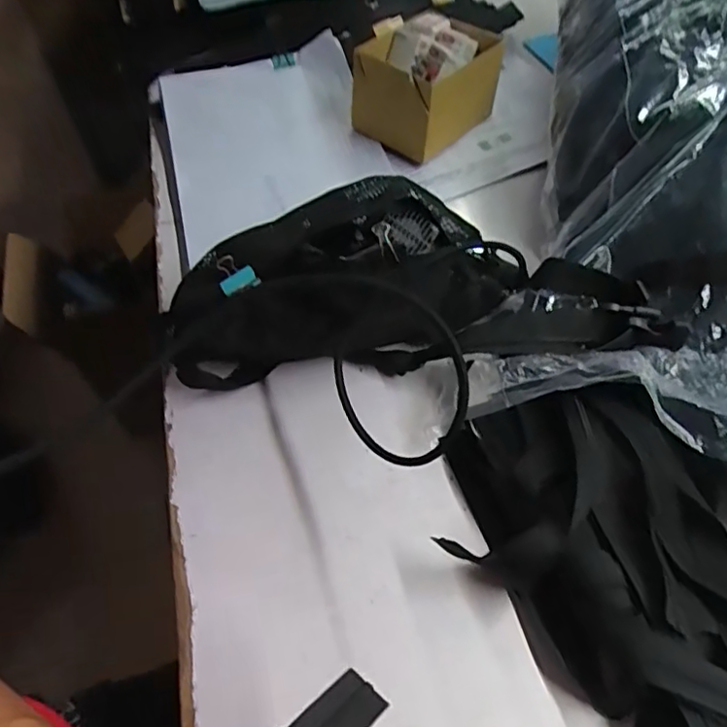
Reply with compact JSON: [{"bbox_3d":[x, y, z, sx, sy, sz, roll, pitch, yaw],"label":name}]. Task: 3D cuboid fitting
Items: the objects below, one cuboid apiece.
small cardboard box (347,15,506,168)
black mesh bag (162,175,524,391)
[{"bbox_3d":[0.070,-0.295,0.630,0.110,0.090,0.137,34,62,23],"label":"small cardboard box"},{"bbox_3d":[-0.012,-0.070,0.472,0.268,0.097,0.141,-6,55,-2],"label":"black mesh bag"}]

